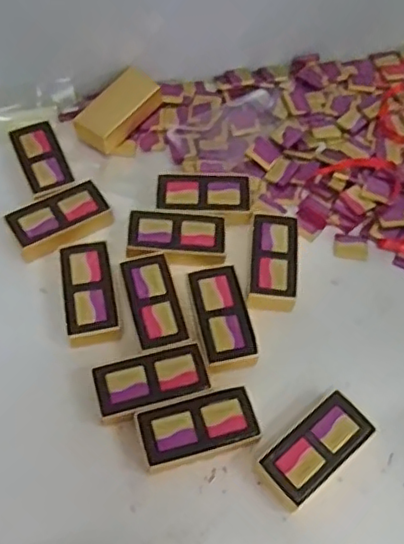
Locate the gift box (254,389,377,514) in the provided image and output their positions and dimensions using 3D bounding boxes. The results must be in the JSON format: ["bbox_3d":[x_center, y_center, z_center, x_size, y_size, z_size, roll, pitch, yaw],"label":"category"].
[{"bbox_3d":[0.111,0.174,0.592,0.112,0.031,0.058,-37,68,-21],"label":"gift box"}]

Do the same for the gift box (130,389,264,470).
[{"bbox_3d":[-0.005,0.155,0.595,0.114,0.027,0.053,-13,62,-10],"label":"gift box"}]

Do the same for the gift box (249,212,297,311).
[{"bbox_3d":[0.082,-0.009,0.699,0.053,0.029,0.115,5,60,0],"label":"gift box"}]

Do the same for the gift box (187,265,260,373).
[{"bbox_3d":[0.023,0.050,0.657,0.058,0.027,0.115,-11,61,-9],"label":"gift box"}]

